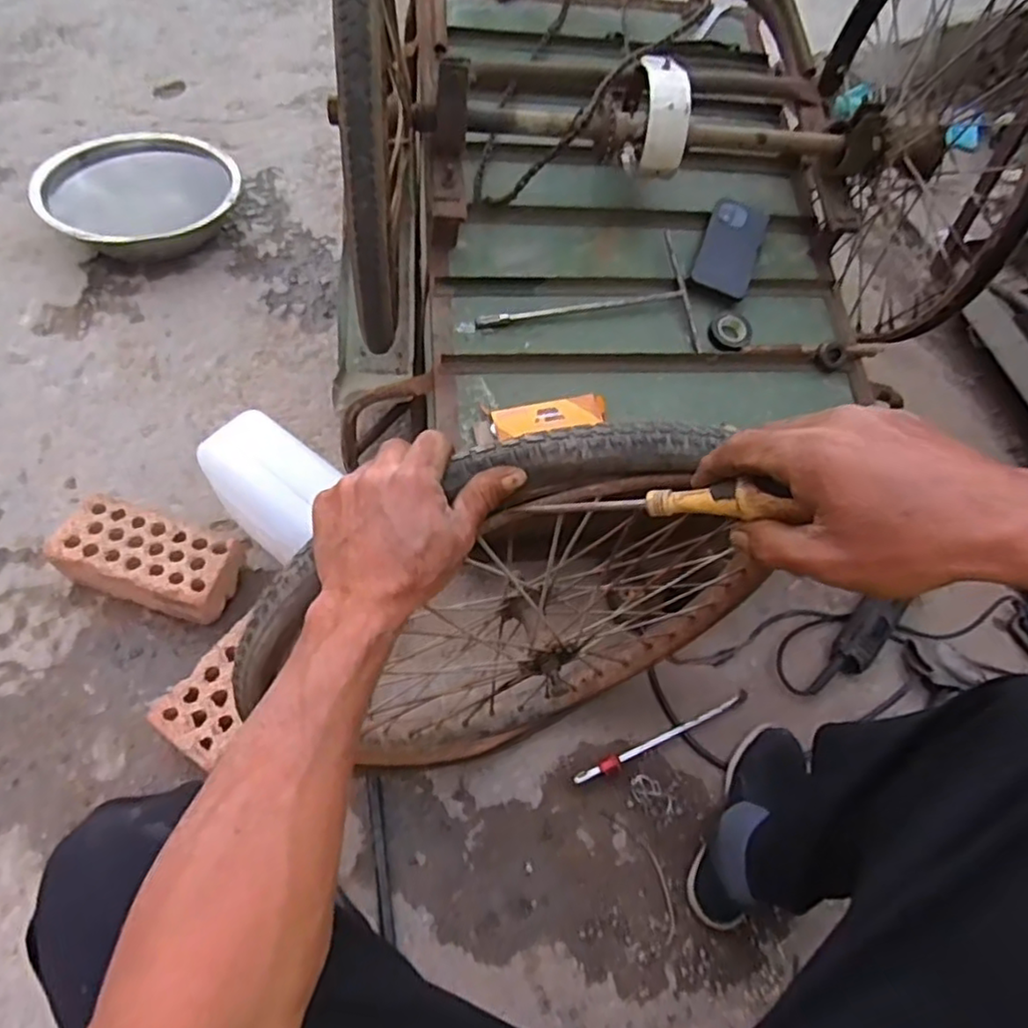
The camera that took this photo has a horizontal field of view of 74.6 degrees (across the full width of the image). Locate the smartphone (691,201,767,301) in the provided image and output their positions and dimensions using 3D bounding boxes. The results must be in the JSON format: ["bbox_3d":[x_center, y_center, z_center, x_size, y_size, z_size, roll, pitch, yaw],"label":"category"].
[{"bbox_3d":[0.308,-0.378,0.958,0.082,0.011,0.158,19,70,3],"label":"smartphone"}]

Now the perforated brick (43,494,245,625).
[{"bbox_3d":[-0.505,0.061,0.932,0.244,0.073,0.120,20,57,8],"label":"perforated brick"}]

